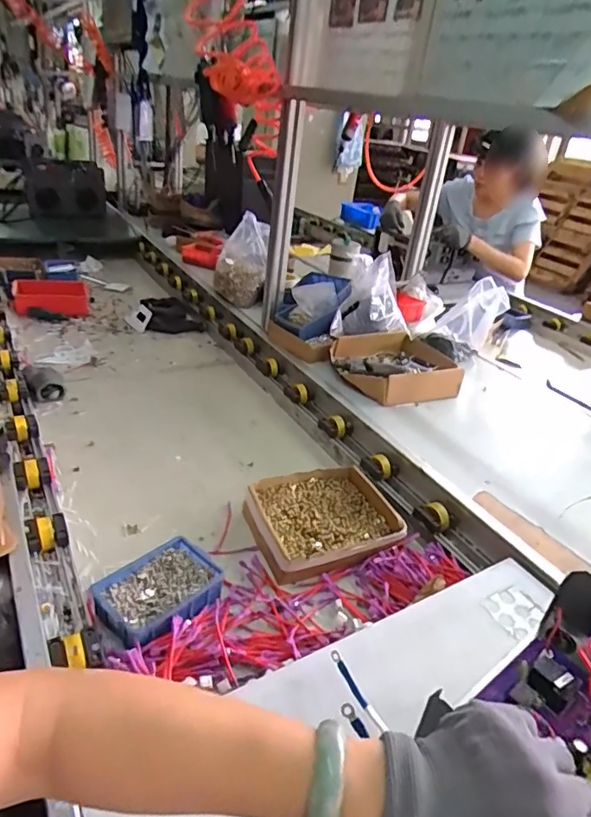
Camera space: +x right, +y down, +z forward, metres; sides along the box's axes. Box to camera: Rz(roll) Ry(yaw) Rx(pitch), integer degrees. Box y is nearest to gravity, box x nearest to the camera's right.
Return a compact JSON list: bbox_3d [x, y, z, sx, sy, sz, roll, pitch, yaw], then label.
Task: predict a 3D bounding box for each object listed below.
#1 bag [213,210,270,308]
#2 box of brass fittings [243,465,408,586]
[{"bbox_3d":[-0.164,-0.454,1.637,0.158,0.233,0.221,5,29,-4],"label":"bag"},{"bbox_3d":[0.043,0.173,0.856,0.223,0.042,0.199,-6,32,-22],"label":"box of brass fittings"}]

